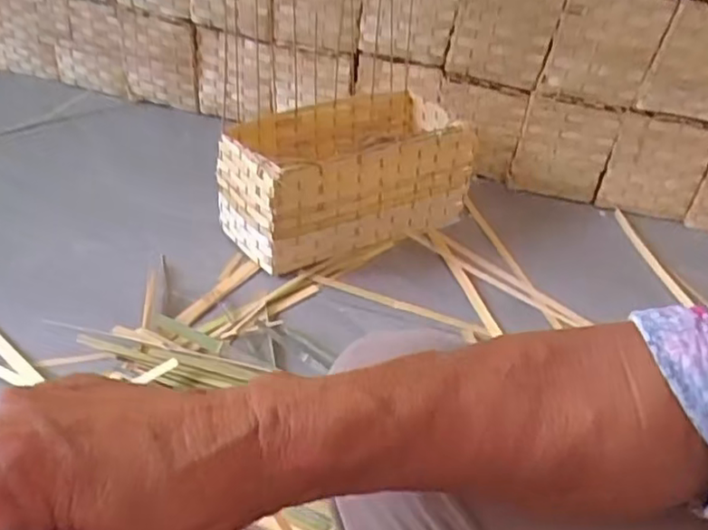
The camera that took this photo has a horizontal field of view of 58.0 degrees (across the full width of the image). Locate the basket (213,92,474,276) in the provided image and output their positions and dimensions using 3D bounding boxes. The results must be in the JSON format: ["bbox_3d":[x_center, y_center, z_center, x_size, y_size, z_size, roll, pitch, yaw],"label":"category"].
[{"bbox_3d":[-0.013,-0.169,1.191,0.443,0.204,0.246,-11,43,-25],"label":"basket"}]

